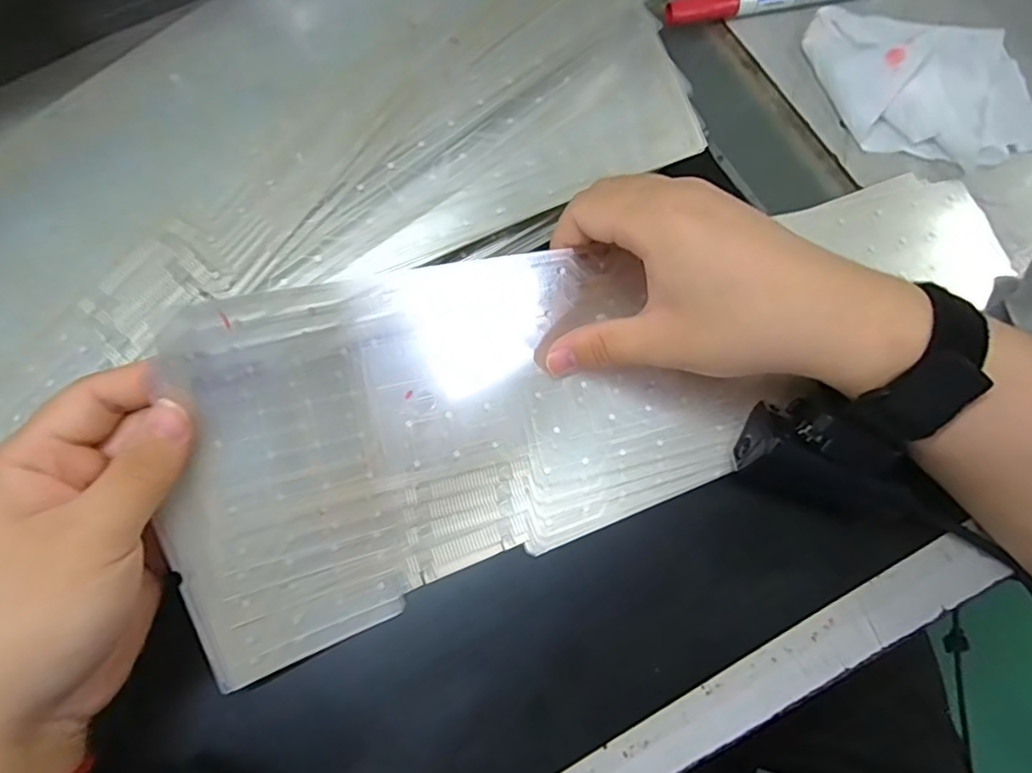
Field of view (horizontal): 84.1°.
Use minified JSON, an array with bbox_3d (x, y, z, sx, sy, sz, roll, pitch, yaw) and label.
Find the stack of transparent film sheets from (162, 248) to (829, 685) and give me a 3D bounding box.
[{"bbox_3d":[-0.027,0.014,0.255,0.249,0.025,0.142,-21,97,-14],"label":"stack of transparent film sheets"}]

